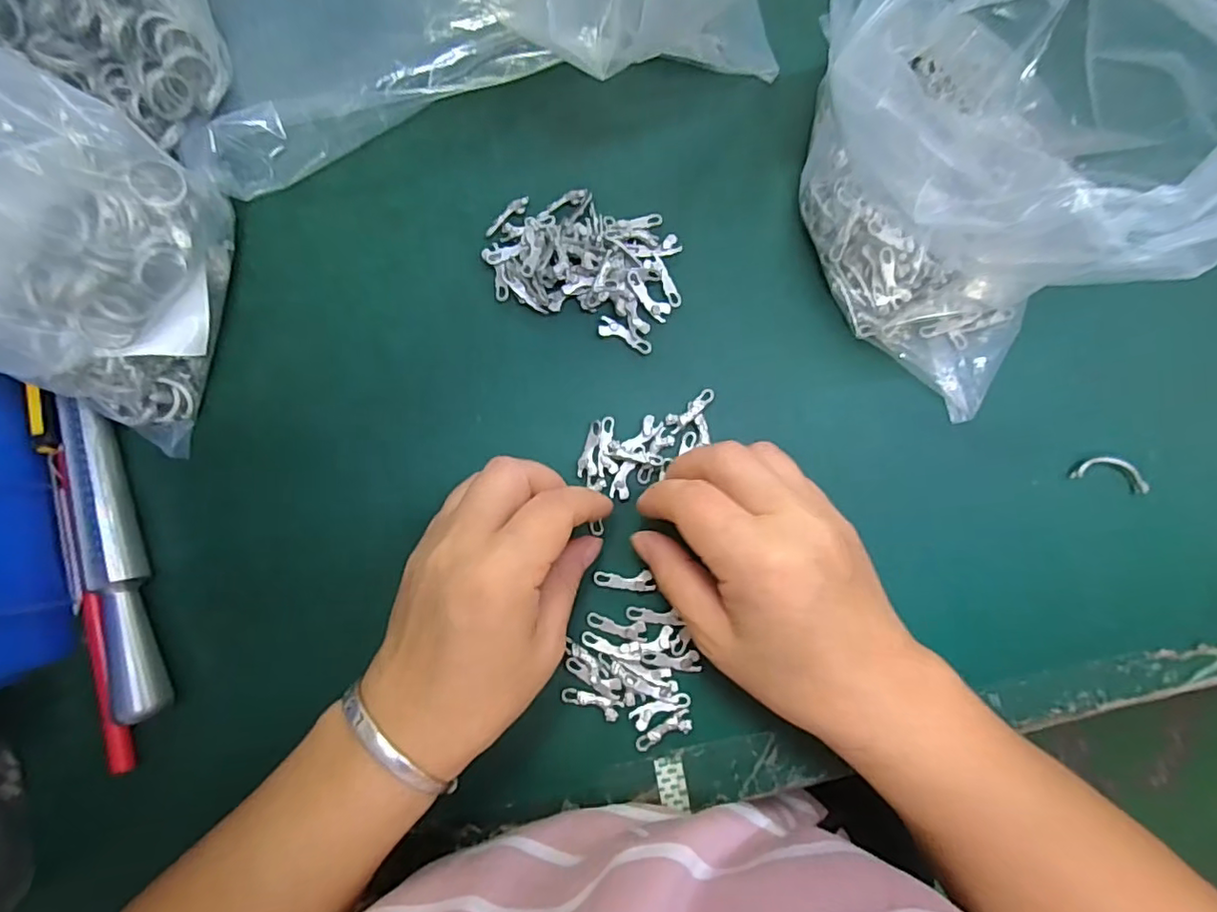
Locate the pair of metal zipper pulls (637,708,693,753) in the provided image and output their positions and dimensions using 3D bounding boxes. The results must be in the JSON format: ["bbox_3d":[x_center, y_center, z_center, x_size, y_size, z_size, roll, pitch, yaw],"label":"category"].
[{"bbox_3d":[0.026,0.127,0.271,0.028,0.004,0.010,-26,86,-3],"label":"pair of metal zipper pulls"}]

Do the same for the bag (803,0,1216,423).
[{"bbox_3d":[0.158,-0.122,0.234,0.144,0.128,0.135,37,86,2],"label":"bag"}]

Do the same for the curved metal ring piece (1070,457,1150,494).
[{"bbox_3d":[0.244,0.008,0.285,0.037,0.007,0.013,13,85,0],"label":"curved metal ring piece"}]

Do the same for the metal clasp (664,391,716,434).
[{"bbox_3d":[0.040,-0.023,0.286,0.028,0.004,0.009,-39,87,-3],"label":"metal clasp"}]

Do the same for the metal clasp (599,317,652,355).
[{"bbox_3d":[0.008,-0.059,0.289,0.029,0.004,0.009,28,86,2],"label":"metal clasp"}]

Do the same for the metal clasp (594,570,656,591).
[{"bbox_3d":[0.008,0.059,0.278,0.028,0.004,0.009,-2,85,-1],"label":"metal clasp"}]

